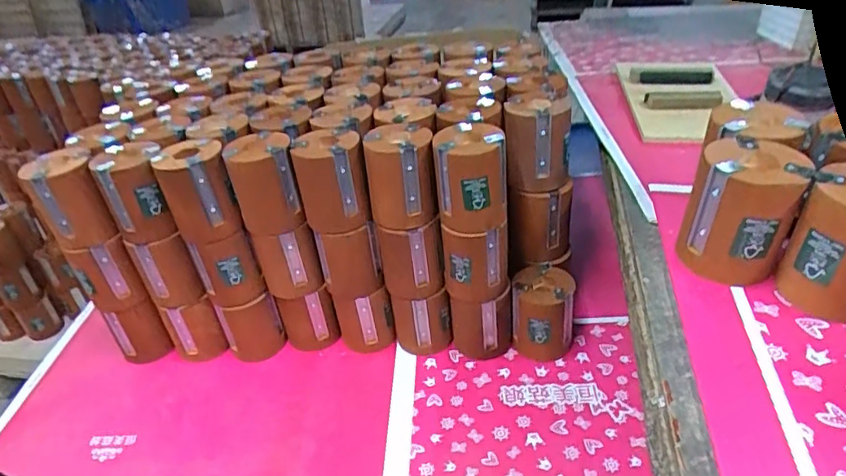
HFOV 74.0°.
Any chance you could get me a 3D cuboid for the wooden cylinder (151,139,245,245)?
[{"bbox_3d":[-0.270,-0.055,0.674,0.075,0.102,0.076,-22,38,-23],"label":"wooden cylinder"}]

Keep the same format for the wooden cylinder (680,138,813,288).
[{"bbox_3d":[0.271,-0.020,0.484,0.081,0.105,0.083,15,38,25],"label":"wooden cylinder"}]

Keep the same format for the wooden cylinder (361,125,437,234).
[{"bbox_3d":[-0.025,-0.073,0.658,0.075,0.100,0.075,-6,35,-1],"label":"wooden cylinder"}]

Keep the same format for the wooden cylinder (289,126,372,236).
[{"bbox_3d":[-0.107,-0.068,0.665,0.076,0.103,0.071,-9,35,-4],"label":"wooden cylinder"}]

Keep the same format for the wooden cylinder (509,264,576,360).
[{"bbox_3d":[0.156,0.101,0.734,0.080,0.101,0.073,4,36,14],"label":"wooden cylinder"}]

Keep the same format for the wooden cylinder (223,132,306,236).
[{"bbox_3d":[-0.191,-0.063,0.676,0.073,0.104,0.077,-16,36,-15],"label":"wooden cylinder"}]

